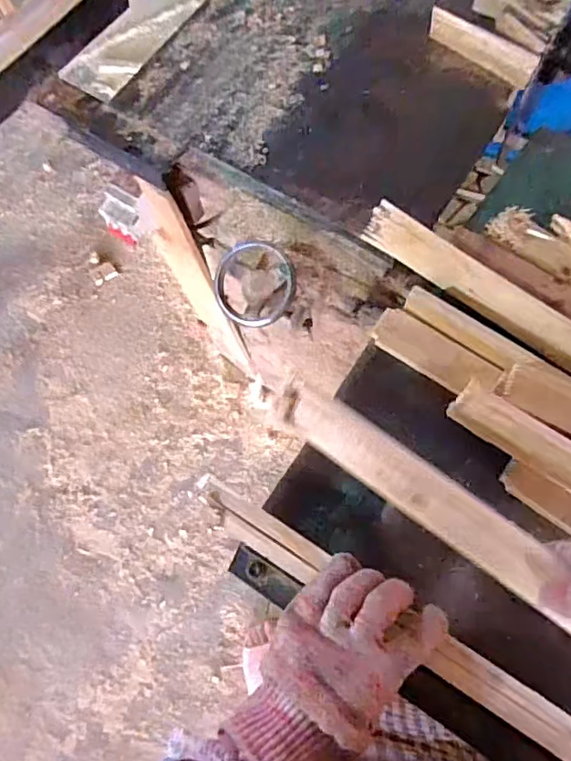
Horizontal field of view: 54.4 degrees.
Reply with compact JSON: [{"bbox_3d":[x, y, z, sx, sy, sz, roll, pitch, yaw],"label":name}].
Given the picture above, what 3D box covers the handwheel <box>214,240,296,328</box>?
[{"bbox_3d":[-0.035,-0.109,0.635,0.094,0.028,0.094,1,99,9],"label":"handwheel"}]

